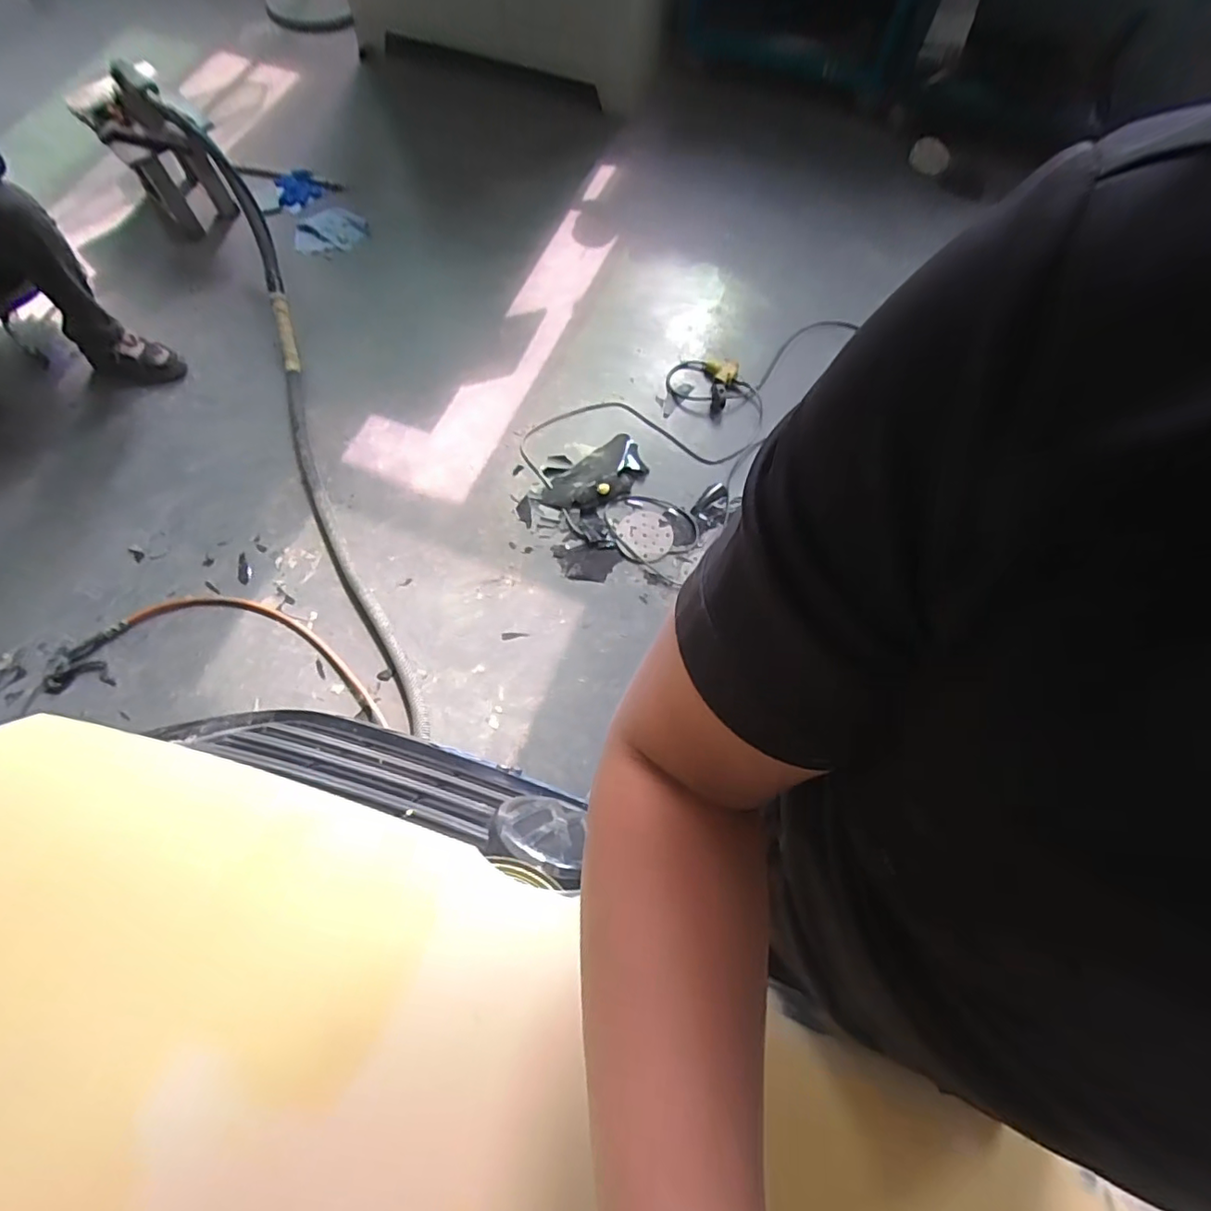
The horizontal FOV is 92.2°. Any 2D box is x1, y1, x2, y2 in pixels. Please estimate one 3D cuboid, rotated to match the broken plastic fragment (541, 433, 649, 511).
[{"bbox_3d":[-0.021,-0.337,1.520,0.287,0.032,0.169,-40,75,-14],"label":"broken plastic fragment"}]

